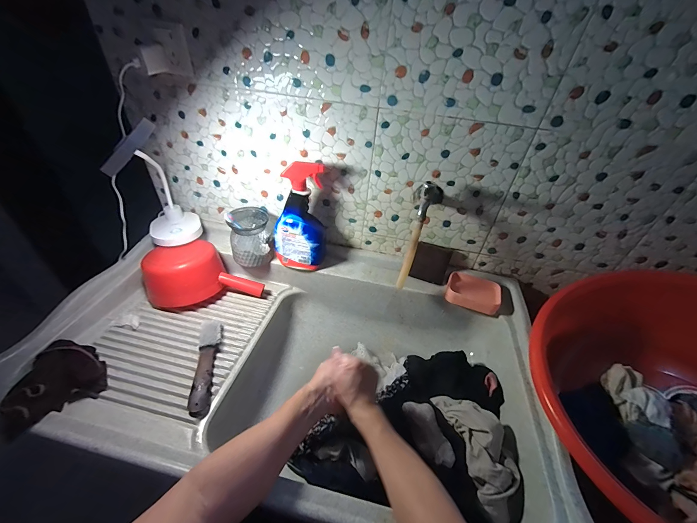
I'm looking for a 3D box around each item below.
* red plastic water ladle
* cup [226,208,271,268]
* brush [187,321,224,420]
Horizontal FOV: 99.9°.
[{"bbox_3d":[-0.357,0.035,0.728,0.257,0.111,0.142,-5,41,-12],"label":"red plastic water ladle"},{"bbox_3d":[-0.253,-0.064,0.758,0.090,0.113,0.099,-5,41,-12],"label":"cup"},{"bbox_3d":[-0.282,0.205,0.584,0.037,0.038,0.205,-4,41,-11],"label":"brush"}]

